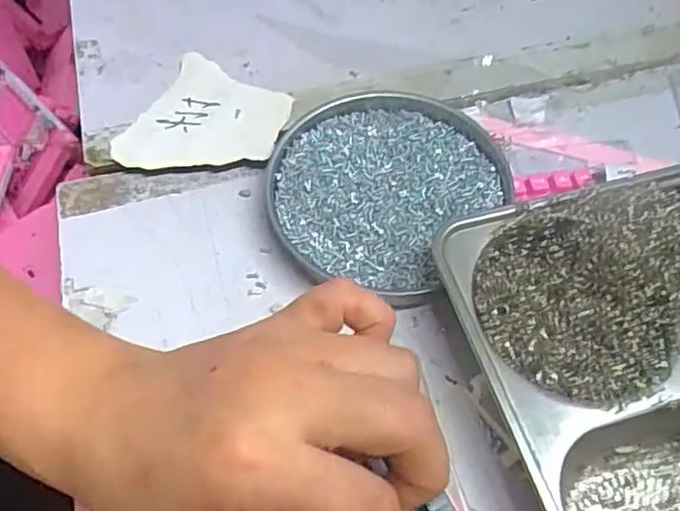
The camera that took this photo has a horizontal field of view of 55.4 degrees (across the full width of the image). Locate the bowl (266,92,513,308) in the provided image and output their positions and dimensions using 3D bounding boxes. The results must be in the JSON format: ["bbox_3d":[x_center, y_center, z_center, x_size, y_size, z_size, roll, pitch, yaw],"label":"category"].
[{"bbox_3d":[0.026,-0.041,0.376,0.124,0.017,0.130,0,60,0],"label":"bowl"}]

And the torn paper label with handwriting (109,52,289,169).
[{"bbox_3d":[-0.082,-0.081,0.401,0.086,0.008,0.093,24,62,13],"label":"torn paper label with handwriting"}]

